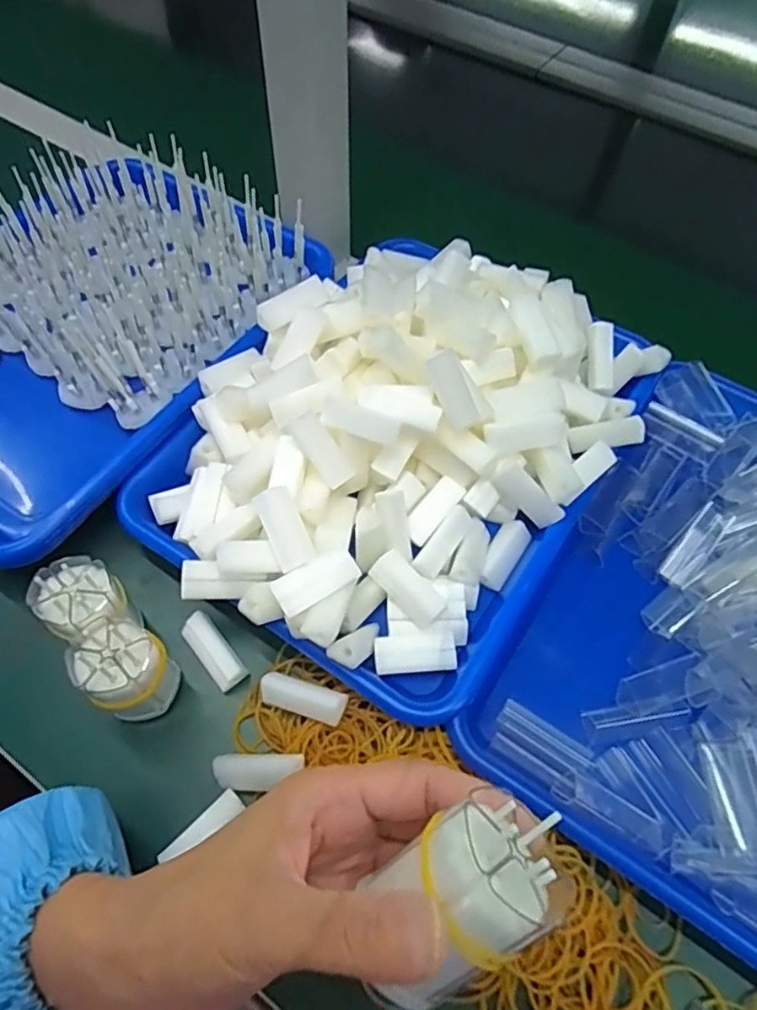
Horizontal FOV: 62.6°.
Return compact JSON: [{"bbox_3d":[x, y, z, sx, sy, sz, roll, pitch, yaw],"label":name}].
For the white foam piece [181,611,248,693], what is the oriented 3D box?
[{"bbox_3d":[-0.095,0.084,0.358,0.018,0.011,0.047,-36,67,-21],"label":"white foam piece"}]

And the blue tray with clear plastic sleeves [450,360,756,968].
[{"bbox_3d":[0.222,0.065,0.355,0.236,0.040,0.323,31,63,15],"label":"blue tray with clear plastic sleeves"}]

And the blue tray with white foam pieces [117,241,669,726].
[{"bbox_3d":[0.016,-0.052,0.393,0.242,0.091,0.313,34,64,17],"label":"blue tray with white foam pieces"}]

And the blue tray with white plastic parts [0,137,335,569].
[{"bbox_3d":[-0.218,-0.134,0.446,0.241,0.076,0.325,30,63,15],"label":"blue tray with white plastic parts"}]

